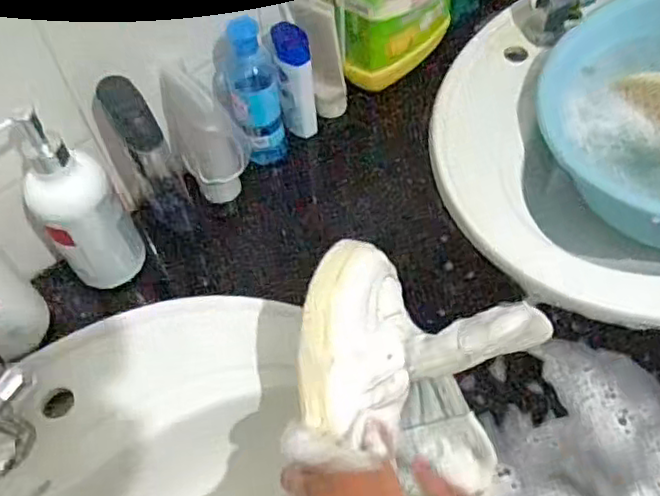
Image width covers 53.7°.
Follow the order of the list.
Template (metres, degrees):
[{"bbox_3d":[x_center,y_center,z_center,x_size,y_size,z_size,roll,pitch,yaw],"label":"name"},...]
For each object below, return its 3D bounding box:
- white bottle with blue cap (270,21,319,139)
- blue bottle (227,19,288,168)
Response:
[{"bbox_3d":[-0.036,-0.167,0.684,0.038,0.136,0.040,-8,57,-2],"label":"white bottle with blue cap"},{"bbox_3d":[-0.073,-0.145,0.647,0.051,0.160,0.050,-10,57,-3],"label":"blue bottle"}]

